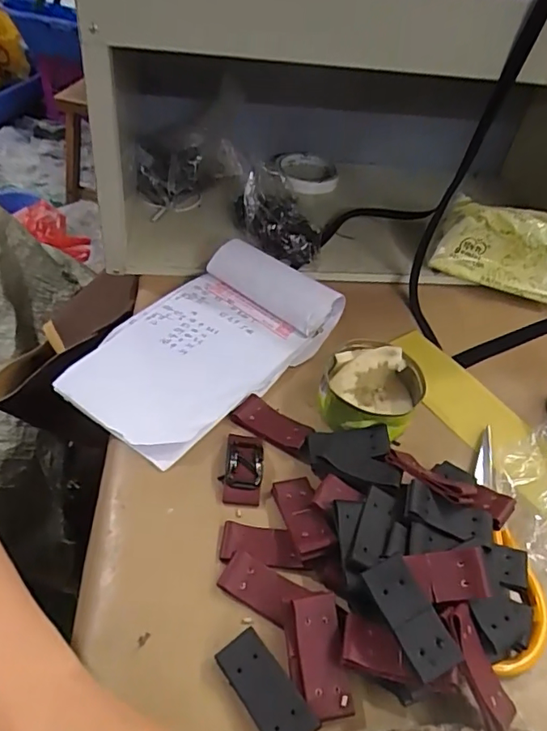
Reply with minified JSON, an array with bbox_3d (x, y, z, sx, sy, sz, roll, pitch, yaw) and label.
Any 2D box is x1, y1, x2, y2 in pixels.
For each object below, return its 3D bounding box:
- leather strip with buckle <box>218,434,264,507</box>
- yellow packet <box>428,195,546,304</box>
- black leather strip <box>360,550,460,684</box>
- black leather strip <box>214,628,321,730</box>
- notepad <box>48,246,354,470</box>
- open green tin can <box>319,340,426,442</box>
[{"bbox_3d":[-0.023,0.075,0.394,0.029,0.008,0.060,8,45,-2],"label":"leather strip with buckle"},{"bbox_3d":[0.256,-0.122,0.578,0.149,0.097,0.043,20,48,10],"label":"yellow packet"},{"bbox_3d":[0.076,0.138,0.290,0.025,0.004,0.060,-25,61,-12],"label":"black leather strip"},{"bbox_3d":[-0.004,0.180,0.290,0.028,0.010,0.063,-27,55,-31],"label":"black leather strip"},{"bbox_3d":[-0.060,-0.023,0.479,0.137,0.030,0.242,30,54,26],"label":"notepad"},{"bbox_3d":[0.080,0.023,0.442,0.077,0.045,0.081,5,45,-5],"label":"open green tin can"}]

